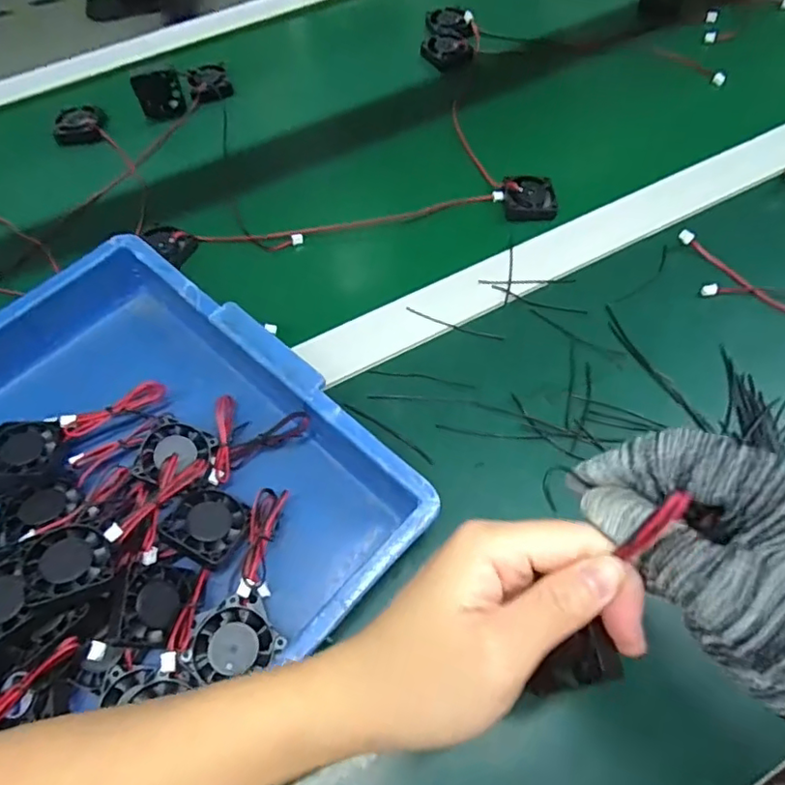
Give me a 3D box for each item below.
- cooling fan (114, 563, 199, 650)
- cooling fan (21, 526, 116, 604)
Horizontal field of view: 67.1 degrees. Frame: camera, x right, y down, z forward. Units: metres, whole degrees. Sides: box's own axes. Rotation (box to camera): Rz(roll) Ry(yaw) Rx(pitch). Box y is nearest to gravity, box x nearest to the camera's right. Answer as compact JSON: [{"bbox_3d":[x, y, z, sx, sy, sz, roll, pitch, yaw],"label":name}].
[{"bbox_3d":[-0.122,0.108,0.305,0.016,0.037,0.041,-28,48,33],"label":"cooling fan"},{"bbox_3d":[-0.162,0.085,0.299,0.039,0.007,0.038,-20,54,-30],"label":"cooling fan"}]

